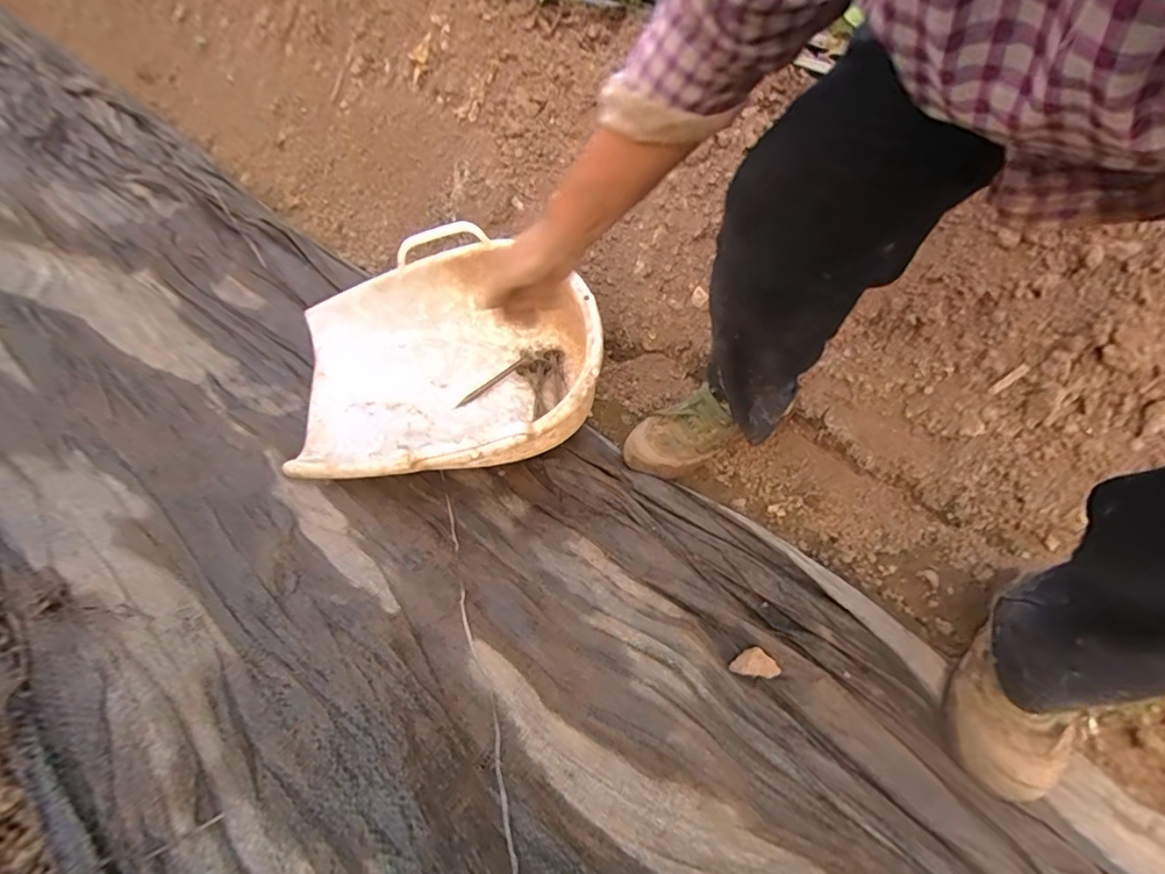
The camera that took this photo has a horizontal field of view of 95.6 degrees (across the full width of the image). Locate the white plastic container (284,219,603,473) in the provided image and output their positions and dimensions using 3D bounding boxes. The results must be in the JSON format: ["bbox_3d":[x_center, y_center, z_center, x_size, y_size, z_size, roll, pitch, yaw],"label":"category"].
[{"bbox_3d":[-0.183,-0.097,0.754,0.393,0.167,0.413,-12,54,-5],"label":"white plastic container"}]

